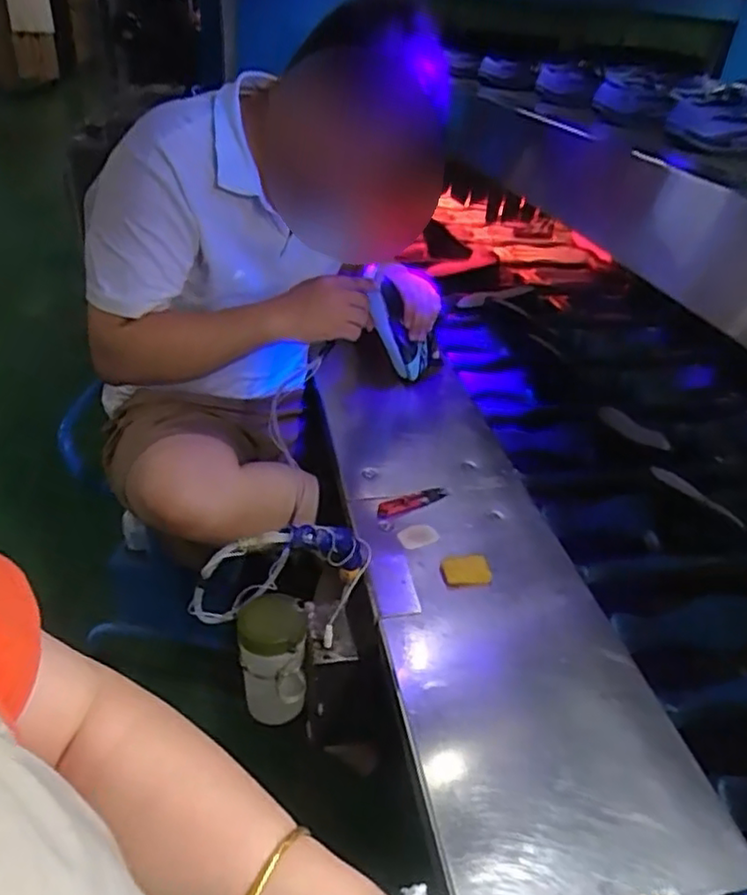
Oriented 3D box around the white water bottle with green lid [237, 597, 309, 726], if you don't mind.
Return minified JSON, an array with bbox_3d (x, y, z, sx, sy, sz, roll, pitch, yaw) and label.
[{"bbox_3d":[-0.113,0.237,0.722,0.071,0.121,0.076,1,33,-9],"label":"white water bottle with green lid"}]

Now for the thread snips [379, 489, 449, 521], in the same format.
[{"bbox_3d":[0.050,0.069,0.820,0.099,0.010,0.026,-13,37,-28],"label":"thread snips"}]

